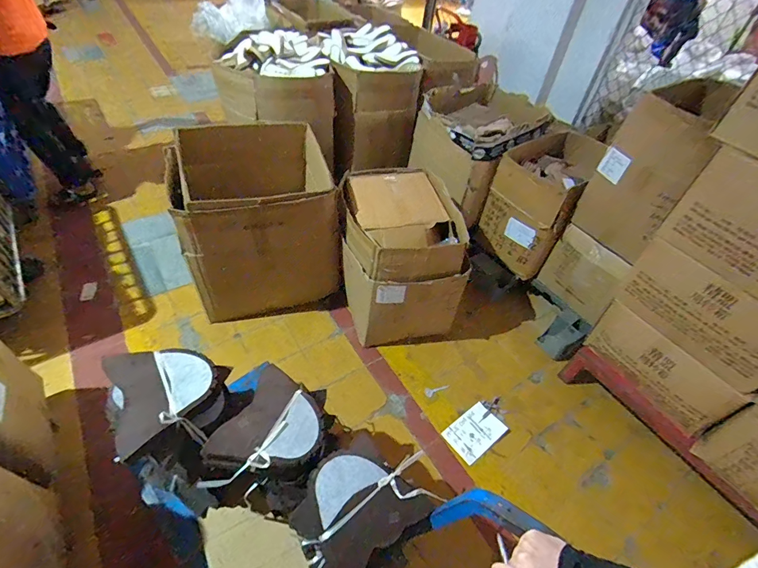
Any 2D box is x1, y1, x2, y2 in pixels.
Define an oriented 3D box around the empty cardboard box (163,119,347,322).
[{"bbox_3d":[-0.490,-0.260,1.576,0.554,0.595,0.485,-13,50,-17],"label":"empty cardboard box"}]

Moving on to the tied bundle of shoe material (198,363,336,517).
[{"bbox_3d":[-0.250,0.374,0.923,0.238,0.102,0.297,25,50,17],"label":"tied bundle of shoe material"}]

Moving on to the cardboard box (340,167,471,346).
[{"bbox_3d":[0.088,-0.115,1.648,0.463,0.528,0.536,-3,47,-8],"label":"cardboard box"}]

